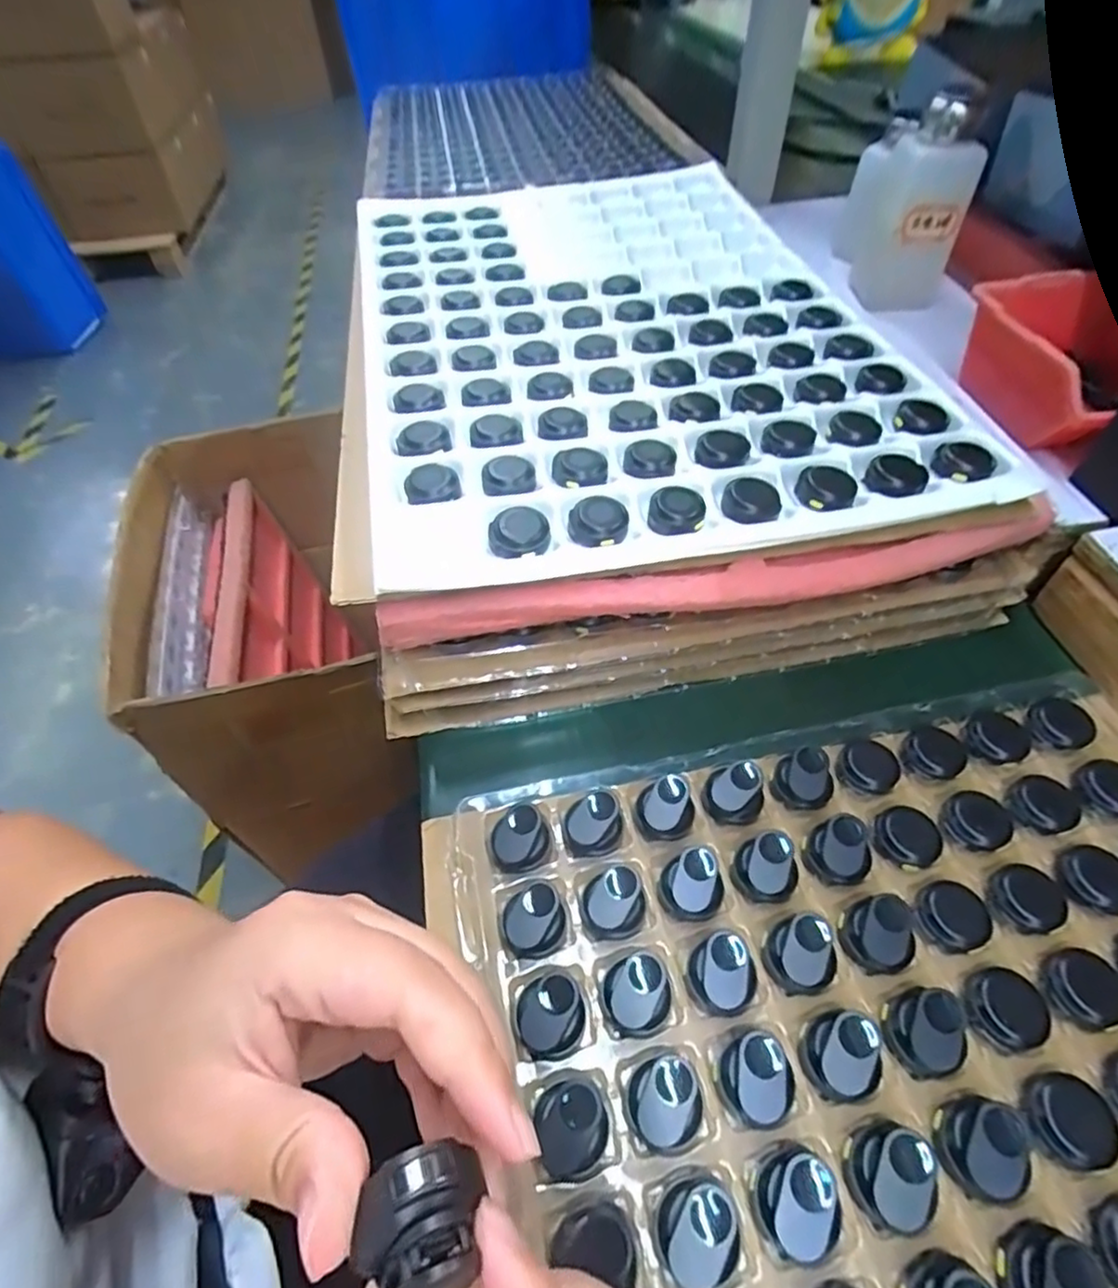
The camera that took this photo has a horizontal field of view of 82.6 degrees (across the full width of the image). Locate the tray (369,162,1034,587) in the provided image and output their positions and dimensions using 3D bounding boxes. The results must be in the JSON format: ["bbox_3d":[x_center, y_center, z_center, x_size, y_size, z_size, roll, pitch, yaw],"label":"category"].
[{"bbox_3d":[0.034,-0.237,0.461,0.345,0.027,0.476,-9,51,-6],"label":"tray"}]

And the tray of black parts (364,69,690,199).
[{"bbox_3d":[-0.057,-0.617,0.757,0.332,0.022,0.409,-8,51,-5],"label":"tray of black parts"}]

